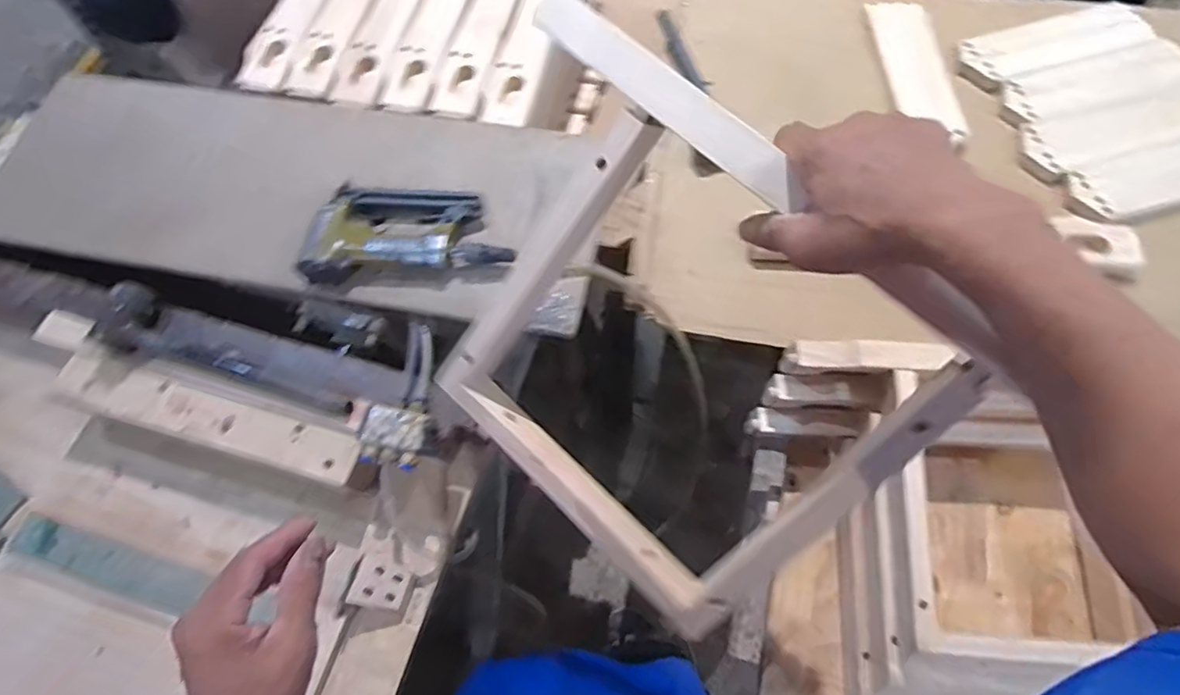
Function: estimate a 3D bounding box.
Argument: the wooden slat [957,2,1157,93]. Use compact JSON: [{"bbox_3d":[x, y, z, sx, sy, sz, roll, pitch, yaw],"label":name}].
[{"bbox_3d":[0.708,-0.474,0.929,0.274,0.017,0.100,-17,67,-5],"label":"wooden slat"}]

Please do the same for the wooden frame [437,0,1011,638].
[{"bbox_3d":[0.039,-0.005,0.443,0.354,0.041,0.314,41,116,11],"label":"wooden frame"}]

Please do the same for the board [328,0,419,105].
[{"bbox_3d":[-0.294,-0.562,0.934,0.078,0.019,0.444,12,67,8],"label":"board"}]

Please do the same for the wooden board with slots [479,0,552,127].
[{"bbox_3d":[-0.072,-0.532,0.906,0.072,0.024,0.473,10,67,7],"label":"wooden board with slots"}]

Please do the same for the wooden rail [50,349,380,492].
[{"bbox_3d":[-0.473,0.085,0.749,0.439,0.051,0.068,15,68,9],"label":"wooden rail"}]

